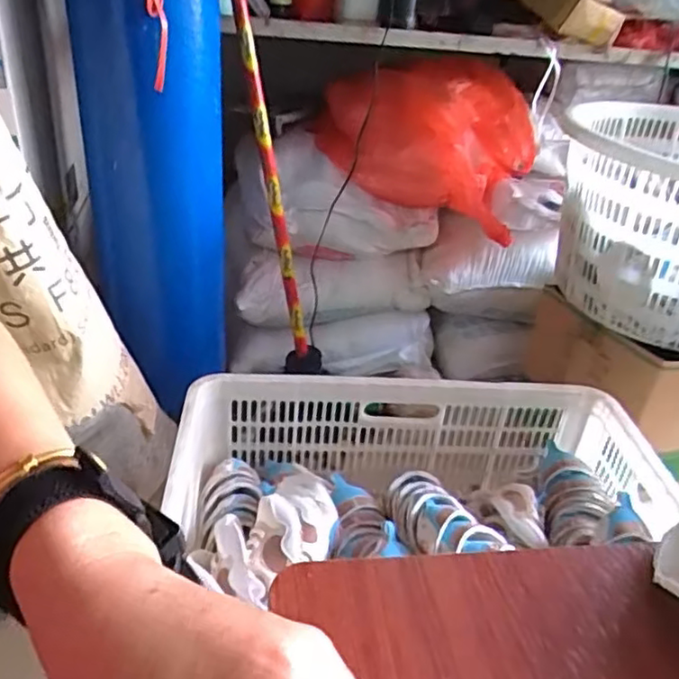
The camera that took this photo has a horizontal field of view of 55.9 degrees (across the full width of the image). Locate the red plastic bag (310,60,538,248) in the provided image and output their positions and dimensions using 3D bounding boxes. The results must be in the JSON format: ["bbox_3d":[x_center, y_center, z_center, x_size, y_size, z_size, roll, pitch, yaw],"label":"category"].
[{"bbox_3d":[0.171,-0.404,1.282,0.420,0.269,0.246,5,32,-1],"label":"red plastic bag"}]

